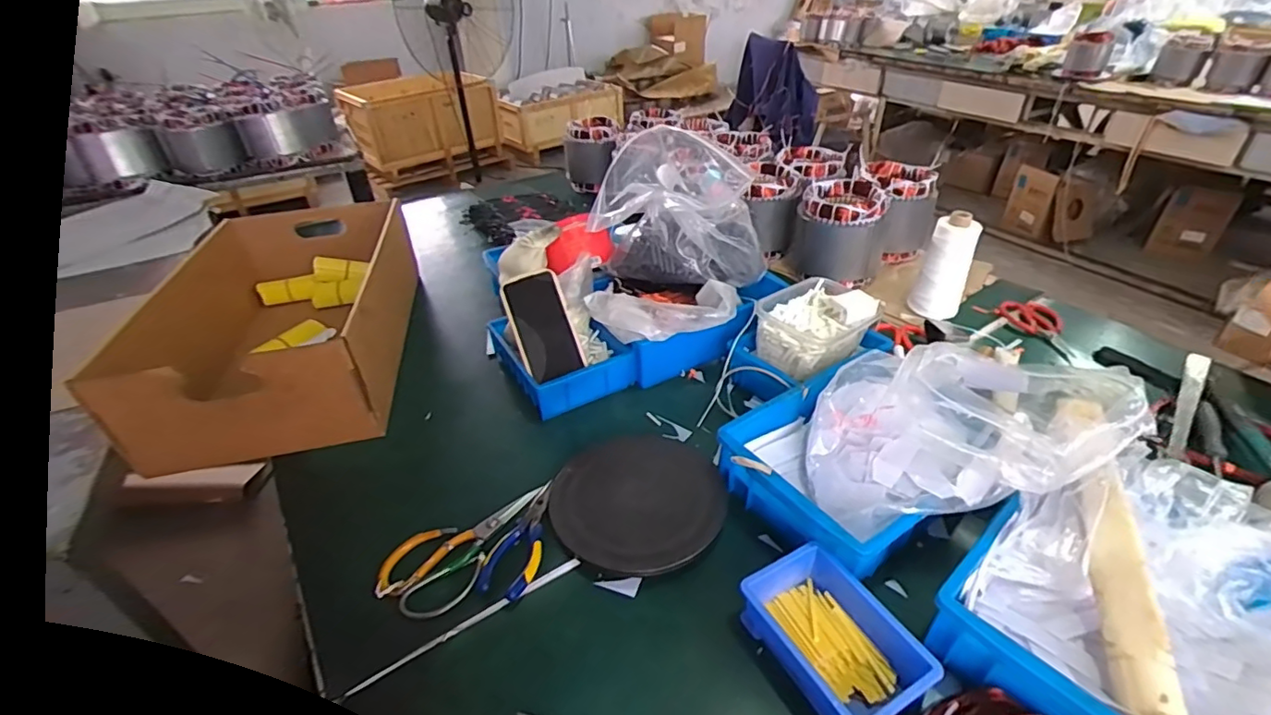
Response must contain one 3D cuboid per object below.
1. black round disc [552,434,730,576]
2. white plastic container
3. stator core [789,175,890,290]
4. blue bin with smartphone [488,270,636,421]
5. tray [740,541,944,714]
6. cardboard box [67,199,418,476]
[{"bbox_3d":[0.003,0.152,0.648,0.188,0.028,0.196,-2,36,1],"label":"black round disc"},{"bbox_3d":[0.254,-0.048,0.804,0.175,0.065,0.121,-32,45,-33],"label":"white plastic container"},{"bbox_3d":[0.375,-0.236,1.055,0.151,0.135,0.142,11,38,19],"label":"stator core"},{"bbox_3d":[-0.110,-0.034,0.821,0.152,0.151,0.190,-19,39,-21],"label":"blue bin with smartphone"},{"bbox_3d":[0.175,0.248,0.504,0.109,0.057,0.146,-20,39,-22],"label":"tray"},{"bbox_3d":[-0.535,-0.085,0.885,0.320,0.163,0.538,-10,37,-10],"label":"cardboard box"}]

